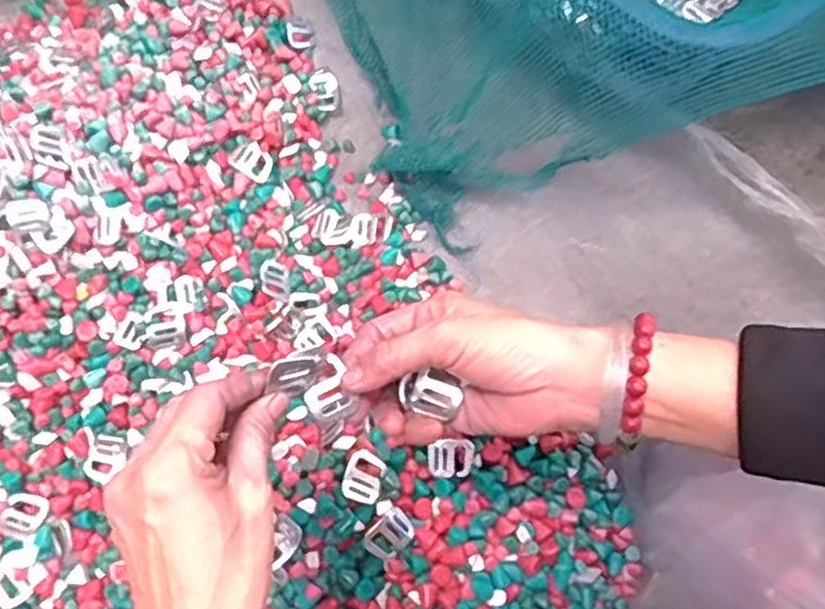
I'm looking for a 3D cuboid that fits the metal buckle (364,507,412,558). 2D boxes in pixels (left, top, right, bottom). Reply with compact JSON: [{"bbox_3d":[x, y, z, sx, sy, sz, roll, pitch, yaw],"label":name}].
[{"bbox_3d":[-0.016,0.152,0.487,0.033,0.006,0.025,-39,93,-23],"label":"metal buckle"}]

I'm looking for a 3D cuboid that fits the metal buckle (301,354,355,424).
[{"bbox_3d":[-0.041,0.041,0.358,0.026,0.008,0.026,-36,87,-36],"label":"metal buckle"}]

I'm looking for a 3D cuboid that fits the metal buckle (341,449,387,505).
[{"bbox_3d":[-0.032,0.115,0.489,0.026,0.004,0.032,22,70,-9],"label":"metal buckle"}]

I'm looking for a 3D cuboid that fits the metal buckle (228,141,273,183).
[{"bbox_3d":[-0.124,-0.112,0.581,0.032,0.004,0.030,45,63,-4],"label":"metal buckle"}]

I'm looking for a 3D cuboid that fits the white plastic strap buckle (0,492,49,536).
[{"bbox_3d":[-0.274,0.148,0.518,0.027,0.004,0.032,37,81,-12],"label":"white plastic strap buckle"}]

